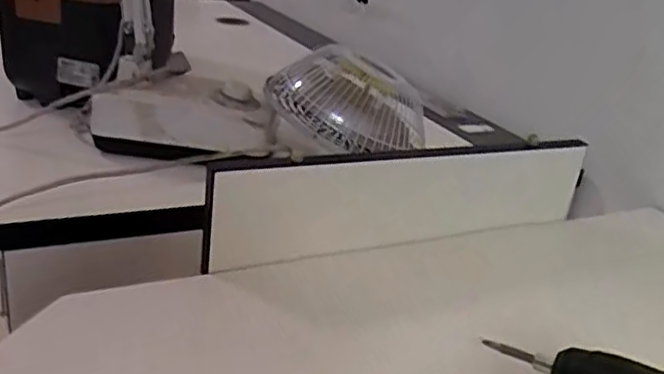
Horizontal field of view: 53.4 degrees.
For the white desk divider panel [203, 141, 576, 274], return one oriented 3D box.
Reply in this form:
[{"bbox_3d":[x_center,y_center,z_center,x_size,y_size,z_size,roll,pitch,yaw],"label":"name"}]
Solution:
[{"bbox_3d":[0.079,0.008,0.591,0.380,0.088,0.022,-5,26,-25],"label":"white desk divider panel"}]

